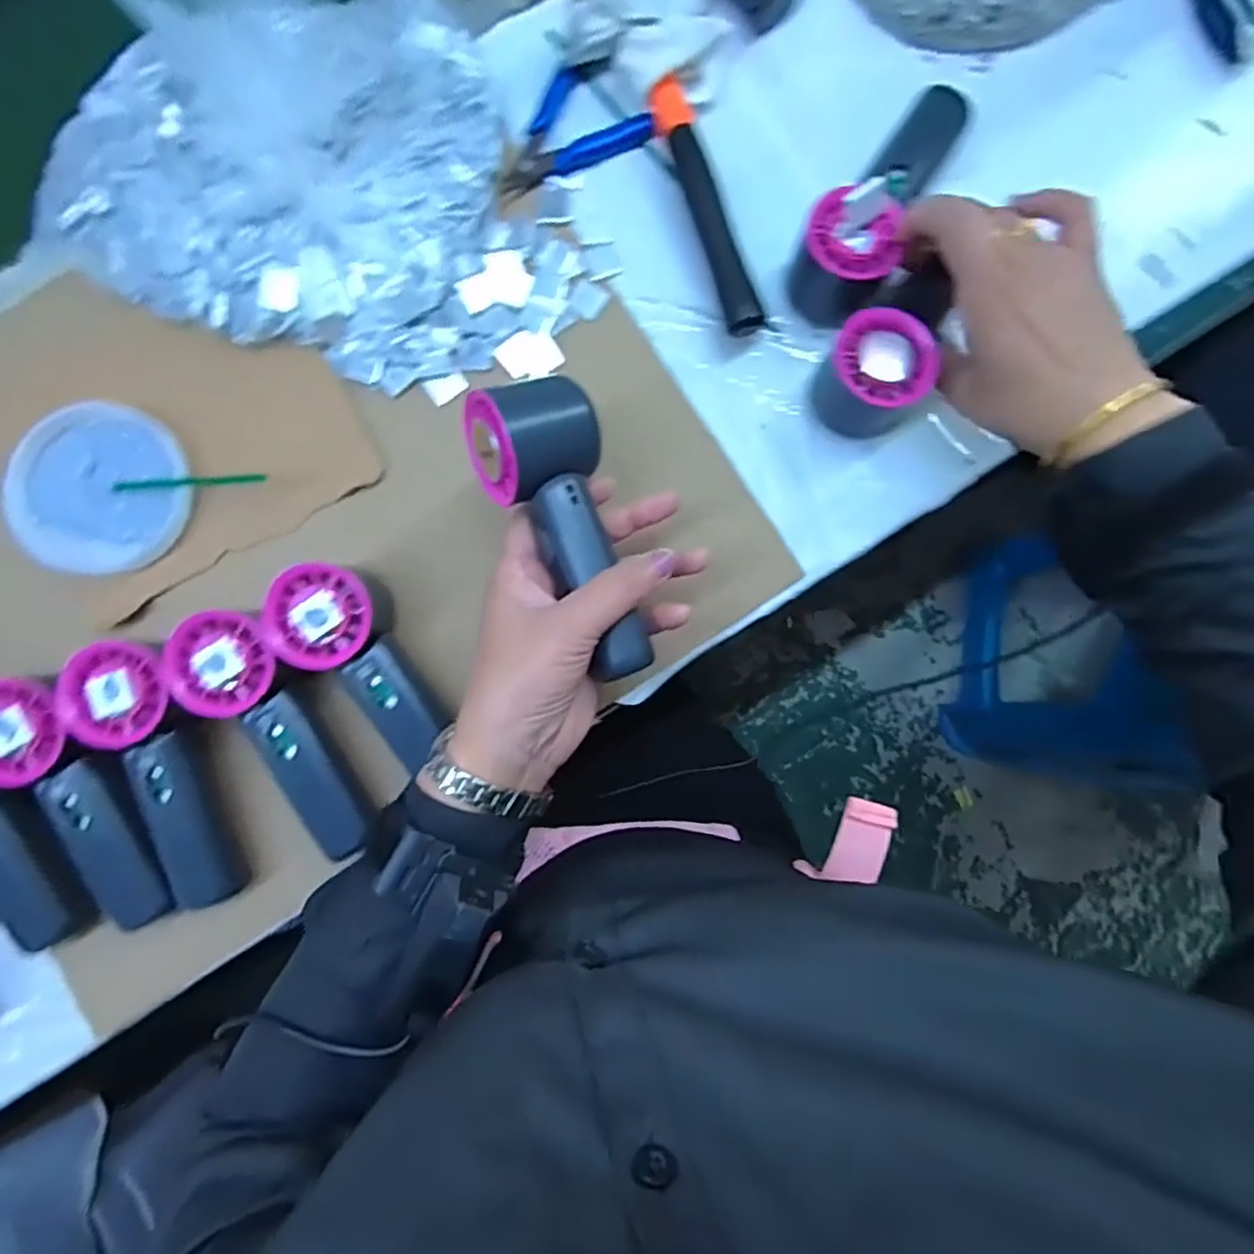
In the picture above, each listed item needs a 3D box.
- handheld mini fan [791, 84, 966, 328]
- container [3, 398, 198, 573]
[{"bbox_3d":[0.154,-0.260,0.407,0.054,0.059,0.156,31,81,1],"label":"handheld mini fan"},{"bbox_3d":[-0.316,-0.083,0.413,0.103,0.018,0.102,0,86,0],"label":"container"}]

